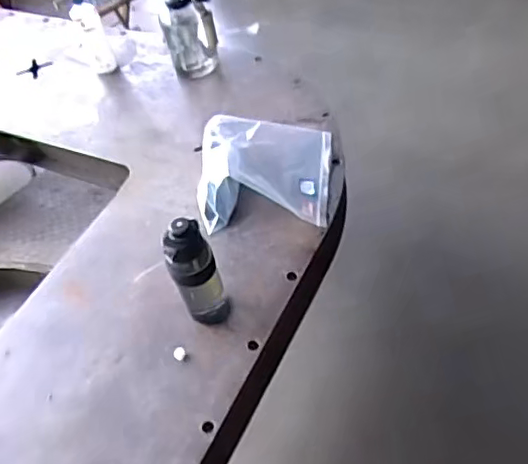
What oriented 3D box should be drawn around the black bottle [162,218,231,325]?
[{"bbox_3d":[-0.115,0.074,1.000,0.080,0.250,0.077,-20,49,-5],"label":"black bottle"}]

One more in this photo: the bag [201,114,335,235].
[{"bbox_3d":[0.005,-0.138,1.241,0.268,0.121,0.266,-5,49,8],"label":"bag"}]

